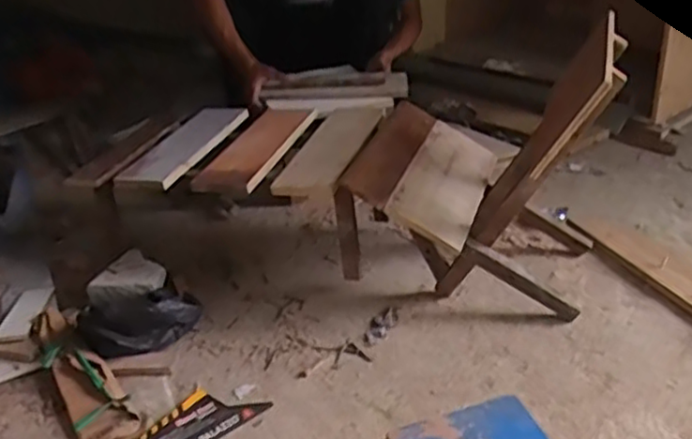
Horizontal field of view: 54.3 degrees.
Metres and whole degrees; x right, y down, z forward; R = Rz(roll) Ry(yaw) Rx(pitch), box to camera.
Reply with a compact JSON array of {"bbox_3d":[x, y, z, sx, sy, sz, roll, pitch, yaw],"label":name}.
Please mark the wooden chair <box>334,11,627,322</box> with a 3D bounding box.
[{"bbox_3d":[0.233,-0.112,1.203,0.422,0.398,0.354,8,32,22],"label":"wooden chair"}]

